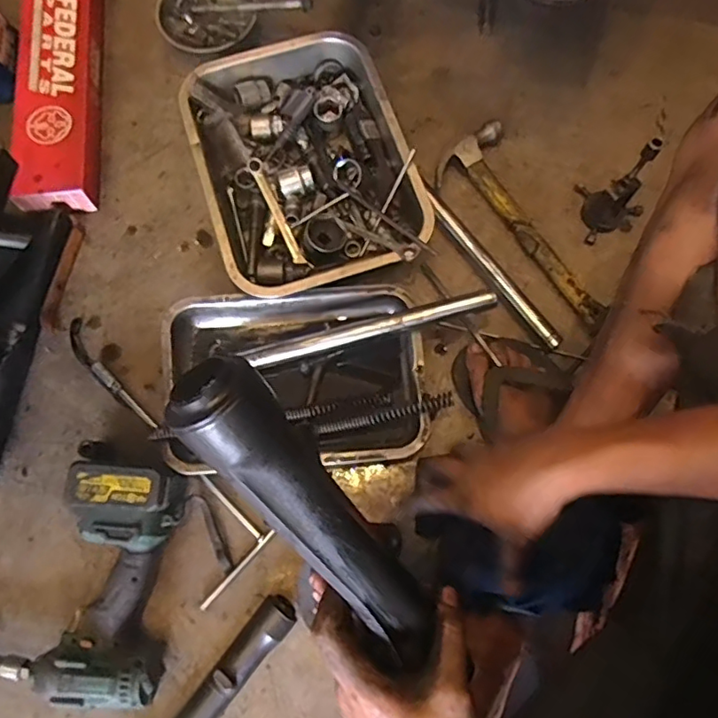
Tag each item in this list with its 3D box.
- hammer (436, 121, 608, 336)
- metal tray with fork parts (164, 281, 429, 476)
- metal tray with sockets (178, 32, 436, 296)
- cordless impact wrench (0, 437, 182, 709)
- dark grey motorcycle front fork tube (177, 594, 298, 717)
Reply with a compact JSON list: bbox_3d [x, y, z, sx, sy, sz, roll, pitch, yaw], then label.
[{"bbox_3d":[0.235,-0.179,0.760,0.121,0.031,0.317,-37,78,-9],"label":"hammer"},{"bbox_3d":[-0.075,0.025,0.687,0.304,0.054,0.224,-10,75,-2],"label":"metal tray with fork parts"},{"bbox_3d":[-0.074,-0.256,0.768,0.267,0.086,0.363,-19,76,-4],"label":"metal tray with sockets"},{"bbox_3d":[-0.390,0.213,0.627,0.389,0.080,0.252,11,75,4],"label":"cordless impact wrench"},{"bbox_3d":[-0.180,0.383,0.596,0.053,0.043,0.296,38,79,10],"label":"dark grey motorcycle front fork tube"}]

